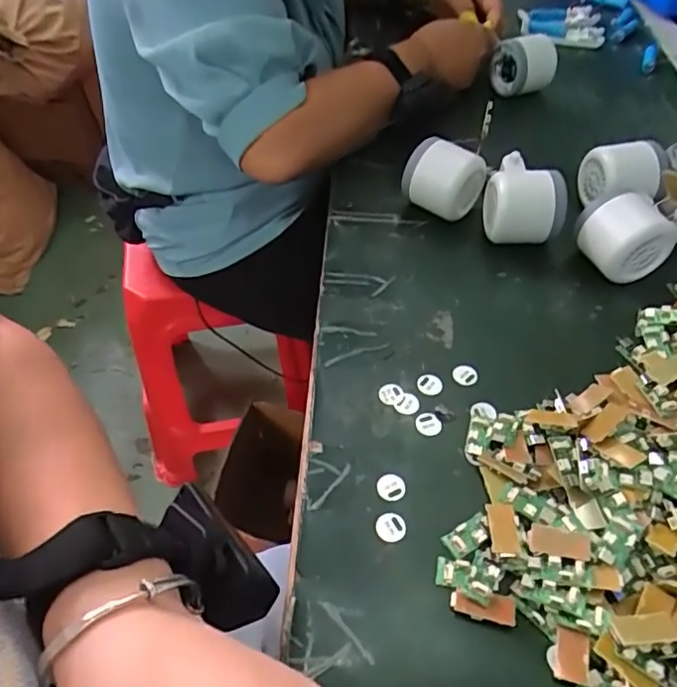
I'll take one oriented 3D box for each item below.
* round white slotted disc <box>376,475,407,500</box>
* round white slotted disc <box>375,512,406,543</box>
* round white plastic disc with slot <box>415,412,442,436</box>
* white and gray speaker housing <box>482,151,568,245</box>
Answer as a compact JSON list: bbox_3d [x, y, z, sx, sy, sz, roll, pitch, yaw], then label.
[{"bbox_3d":[0.032,0.087,0.351,0.017,0.004,0.016,1,49,-1],"label":"round white slotted disc"},{"bbox_3d":[0.030,0.106,0.333,0.017,0.004,0.017,1,49,-1],"label":"round white slotted disc"},{"bbox_3d":[0.060,0.053,0.383,0.017,0.004,0.016,1,49,-1],"label":"round white plastic disc with slot"},{"bbox_3d":[0.162,-0.128,0.499,0.065,0.049,0.075,14,50,11],"label":"white and gray speaker housing"}]

